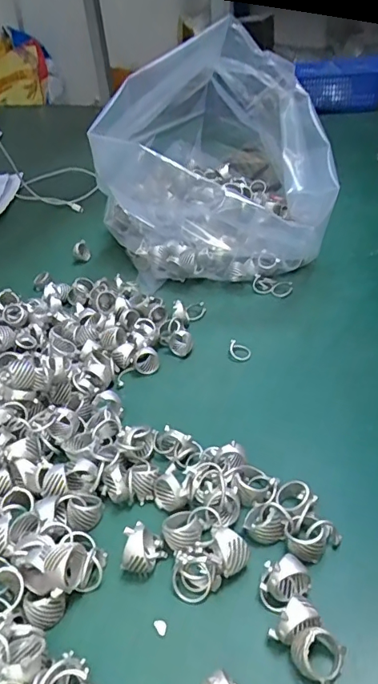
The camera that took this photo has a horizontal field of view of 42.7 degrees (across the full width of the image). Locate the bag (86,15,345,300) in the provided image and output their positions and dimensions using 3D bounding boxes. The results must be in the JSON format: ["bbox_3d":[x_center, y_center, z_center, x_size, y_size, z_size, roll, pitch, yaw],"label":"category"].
[{"bbox_3d":[0.044,-0.243,0.591,0.231,0.220,0.319,3,37,9],"label":"bag"}]

